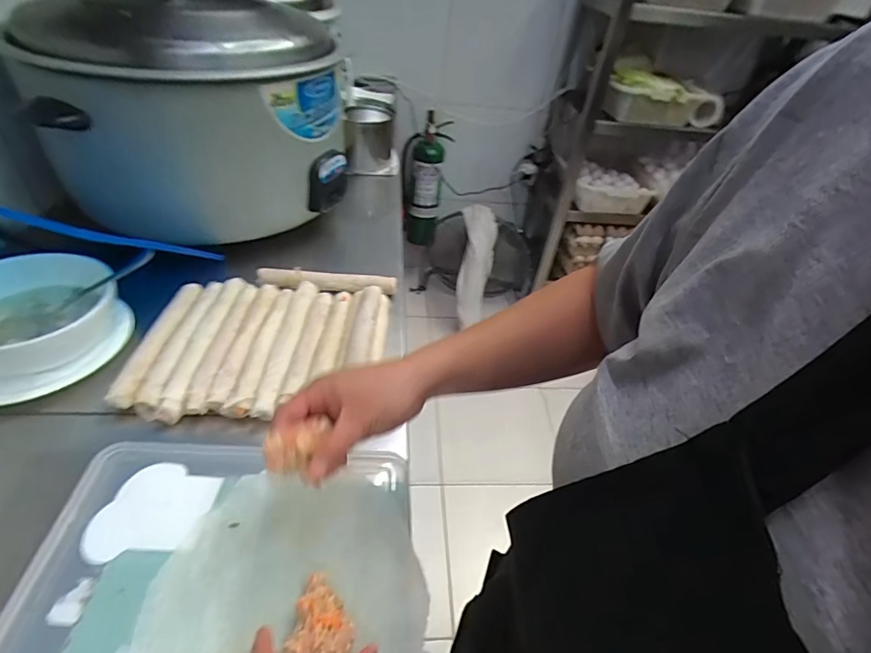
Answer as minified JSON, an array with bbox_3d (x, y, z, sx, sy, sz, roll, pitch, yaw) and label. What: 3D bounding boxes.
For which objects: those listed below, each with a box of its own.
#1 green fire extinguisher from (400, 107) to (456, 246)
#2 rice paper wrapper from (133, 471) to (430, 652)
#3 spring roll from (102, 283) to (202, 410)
[{"bbox_3d":[-0.054,-0.582,1.903,0.173,0.475,0.167,12,40,6],"label":"green fire extinguisher"},{"bbox_3d":[-0.116,0.221,0.369,0.211,0.010,0.227,4,41,-3],"label":"rice paper wrapper"},{"bbox_3d":[-0.334,0.018,0.561,0.037,0.029,0.197,5,40,-3],"label":"spring roll"}]

